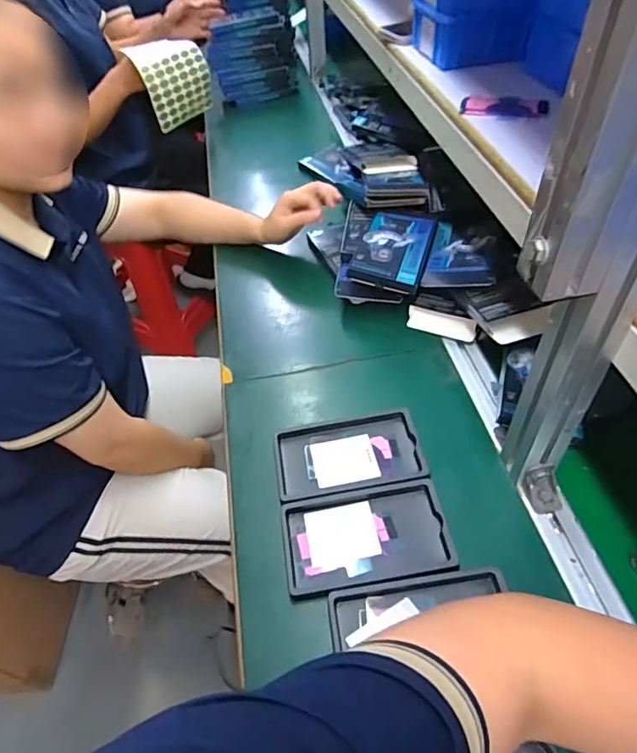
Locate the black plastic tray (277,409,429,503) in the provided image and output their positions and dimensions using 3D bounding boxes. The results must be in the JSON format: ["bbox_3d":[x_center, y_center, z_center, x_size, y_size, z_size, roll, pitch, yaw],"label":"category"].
[{"bbox_3d":[0.033,0.086,0.558,0.155,0.016,0.095,-10,48,-3],"label":"black plastic tray"}]

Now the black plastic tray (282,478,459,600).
[{"bbox_3d":[0.046,0.155,0.490,0.157,0.009,0.098,-11,48,-3],"label":"black plastic tray"}]

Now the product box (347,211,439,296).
[{"bbox_3d":[0.111,-0.184,0.703,0.093,0.025,0.171,12,51,16],"label":"product box"}]

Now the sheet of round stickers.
[{"bbox_3d":[-0.306,-0.620,1.045,0.064,0.141,0.152,27,56,26],"label":"sheet of round stickers"}]

